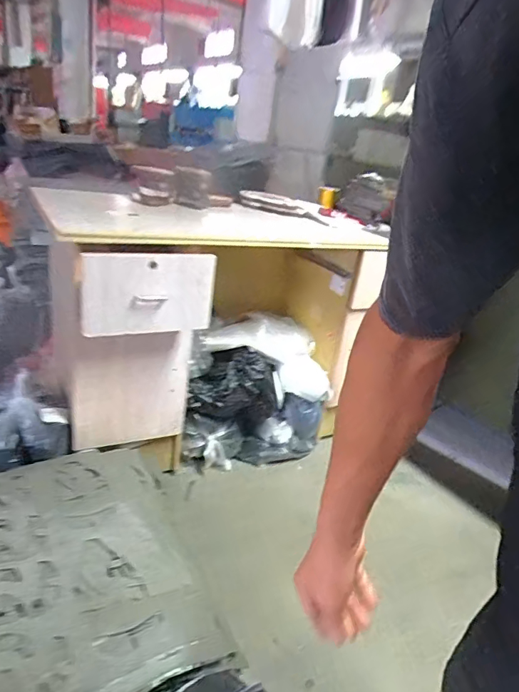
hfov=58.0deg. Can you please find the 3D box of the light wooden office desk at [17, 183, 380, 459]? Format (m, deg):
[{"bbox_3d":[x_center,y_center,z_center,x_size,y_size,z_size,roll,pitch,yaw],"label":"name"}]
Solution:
[{"bbox_3d":[-0.155,-0.095,1.453,0.878,0.614,0.586,-6,27,-28],"label":"light wooden office desk"}]

